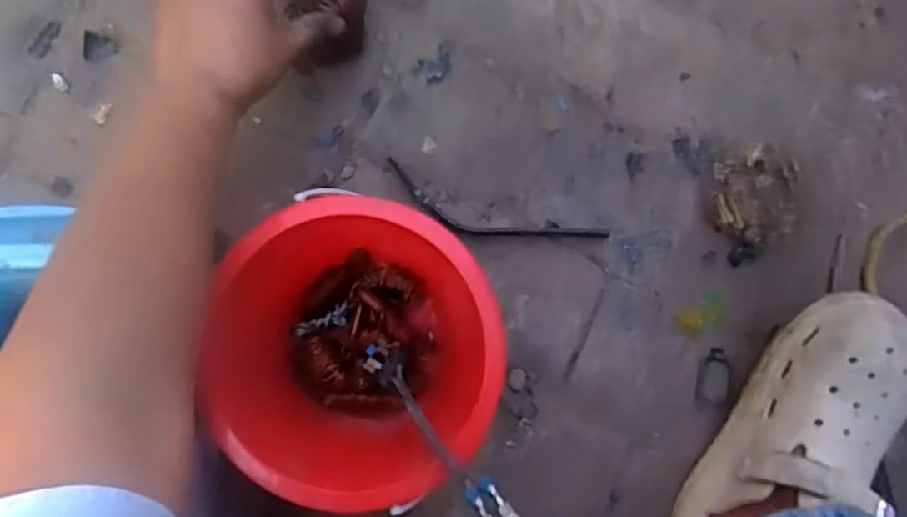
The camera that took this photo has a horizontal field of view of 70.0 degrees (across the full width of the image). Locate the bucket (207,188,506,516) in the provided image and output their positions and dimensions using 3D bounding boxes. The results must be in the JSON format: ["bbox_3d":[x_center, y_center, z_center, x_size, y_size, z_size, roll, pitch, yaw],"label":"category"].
[{"bbox_3d":[-0.063,0.060,0.454,0.173,0.143,0.182,11,85,-4],"label":"bucket"}]

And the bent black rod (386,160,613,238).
[{"bbox_3d":[0.035,-0.033,0.533,0.189,0.017,0.036,17,85,-3],"label":"bent black rod"}]

